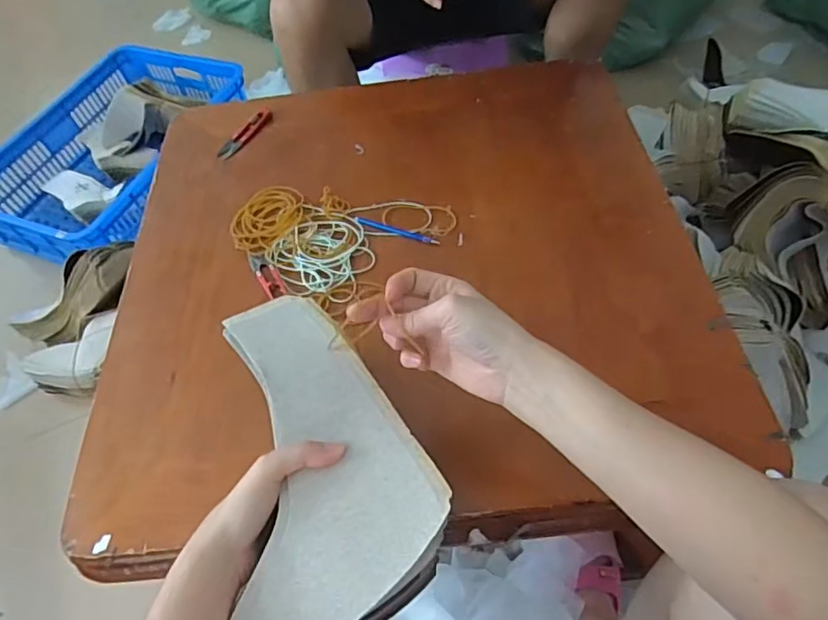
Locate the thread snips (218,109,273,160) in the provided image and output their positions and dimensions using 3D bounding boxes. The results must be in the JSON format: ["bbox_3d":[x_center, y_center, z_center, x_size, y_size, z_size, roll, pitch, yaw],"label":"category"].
[{"bbox_3d":[-0.225,-0.240,0.779,0.026,0.006,0.103,21,61,21],"label":"thread snips"}]

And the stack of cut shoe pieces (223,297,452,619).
[{"bbox_3d":[-0.064,0.098,0.417,0.144,0.020,0.265,-13,58,-3],"label":"stack of cut shoe pieces"}]

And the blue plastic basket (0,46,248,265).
[{"bbox_3d":[-0.685,-0.379,1.372,0.420,0.153,0.623,16,60,14],"label":"blue plastic basket"}]

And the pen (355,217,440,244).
[{"bbox_3d":[-0.020,-0.091,0.659,0.103,0.004,0.008,18,60,19],"label":"pen"}]

